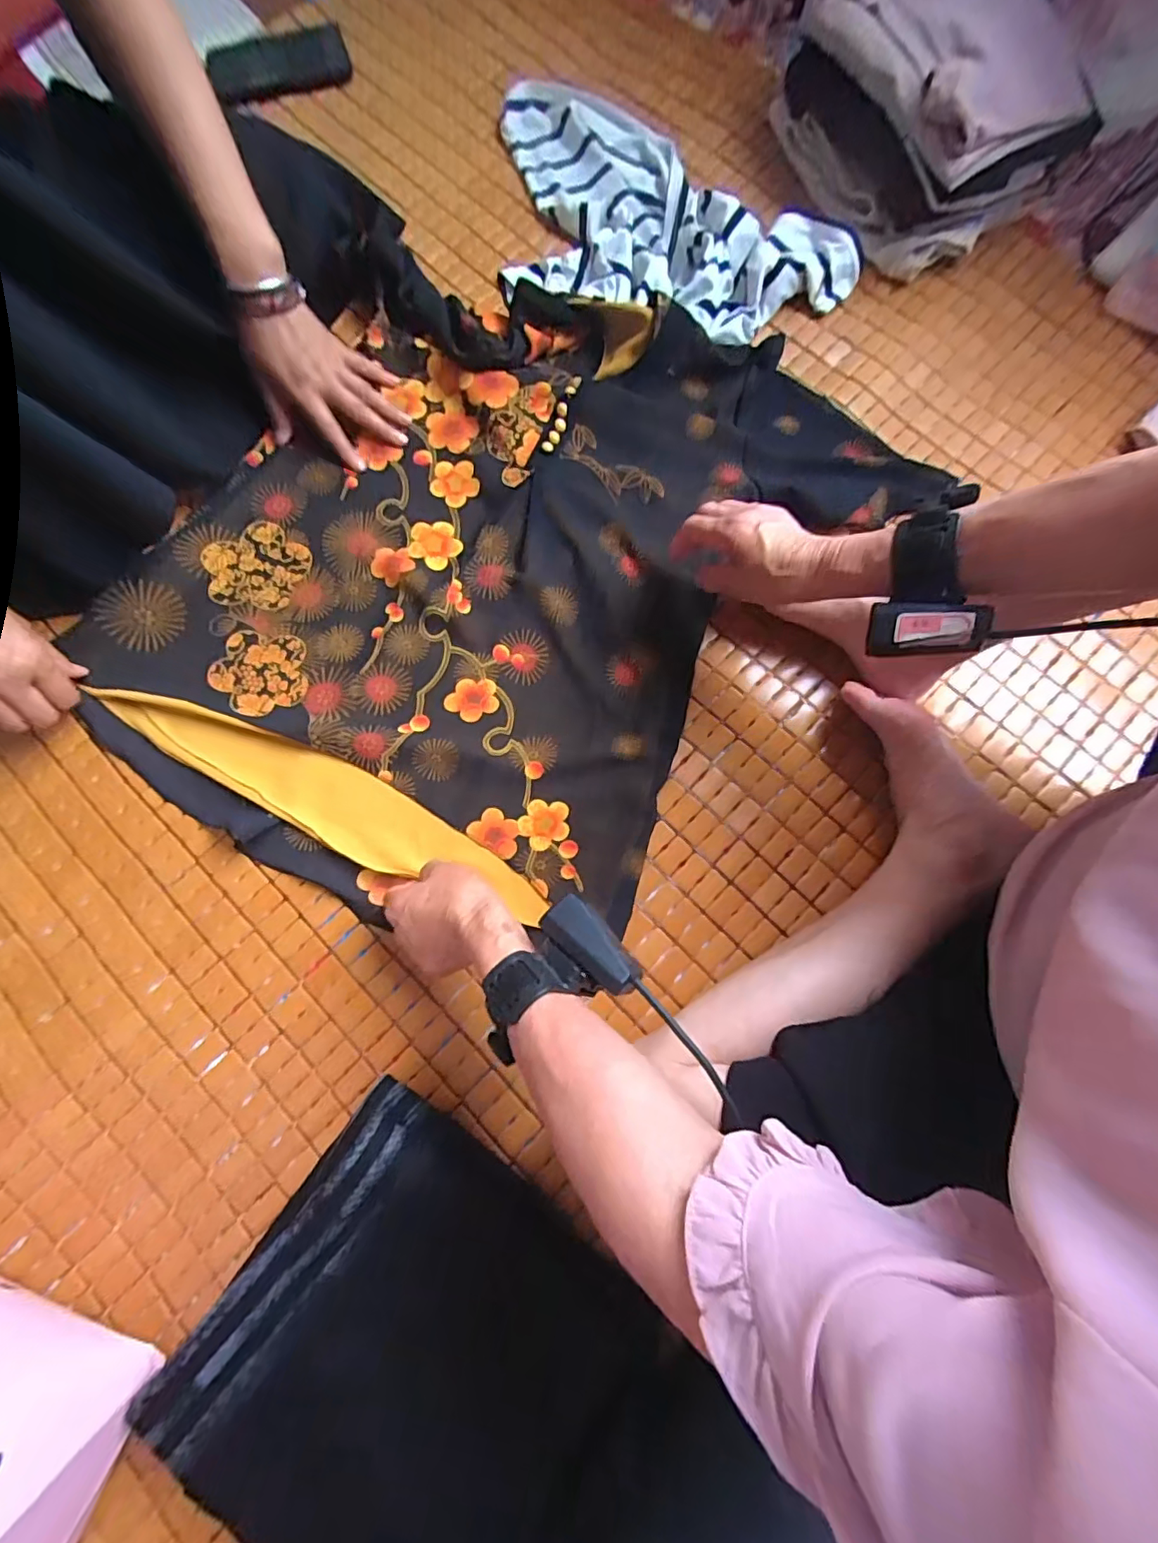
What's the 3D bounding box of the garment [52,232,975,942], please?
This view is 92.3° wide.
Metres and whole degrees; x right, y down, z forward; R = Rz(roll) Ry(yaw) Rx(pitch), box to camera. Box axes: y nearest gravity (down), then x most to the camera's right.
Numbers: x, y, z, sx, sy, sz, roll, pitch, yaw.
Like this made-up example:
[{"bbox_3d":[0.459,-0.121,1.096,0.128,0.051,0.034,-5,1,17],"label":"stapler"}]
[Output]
[{"bbox_3d":[-0.082,-0.209,0.543,0.558,0.037,0.674,31,79,6],"label":"garment"}]

